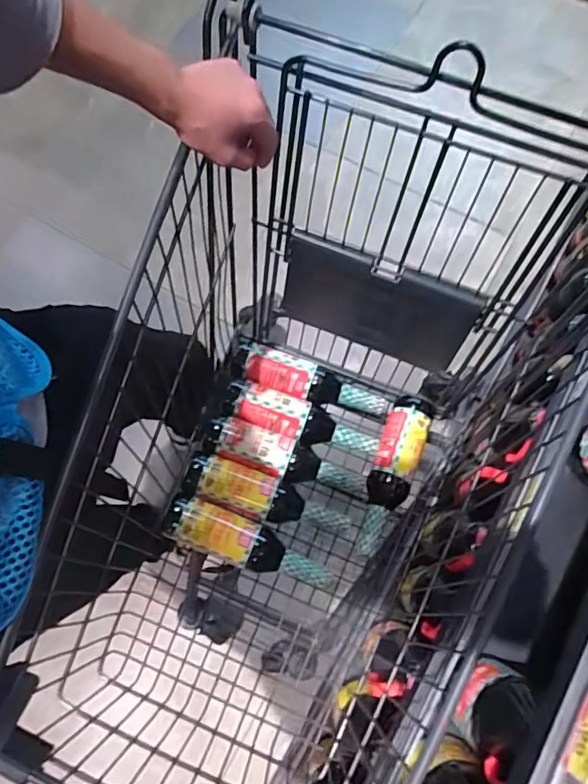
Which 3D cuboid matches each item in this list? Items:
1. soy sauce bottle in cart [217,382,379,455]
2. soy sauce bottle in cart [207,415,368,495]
[{"bbox_3d":[0.008,0.046,0.836,0.253,0.061,0.066,18,77,5],"label":"soy sauce bottle in cart"},{"bbox_3d":[-0.013,0.104,0.808,0.254,0.059,0.064,19,77,6],"label":"soy sauce bottle in cart"}]

